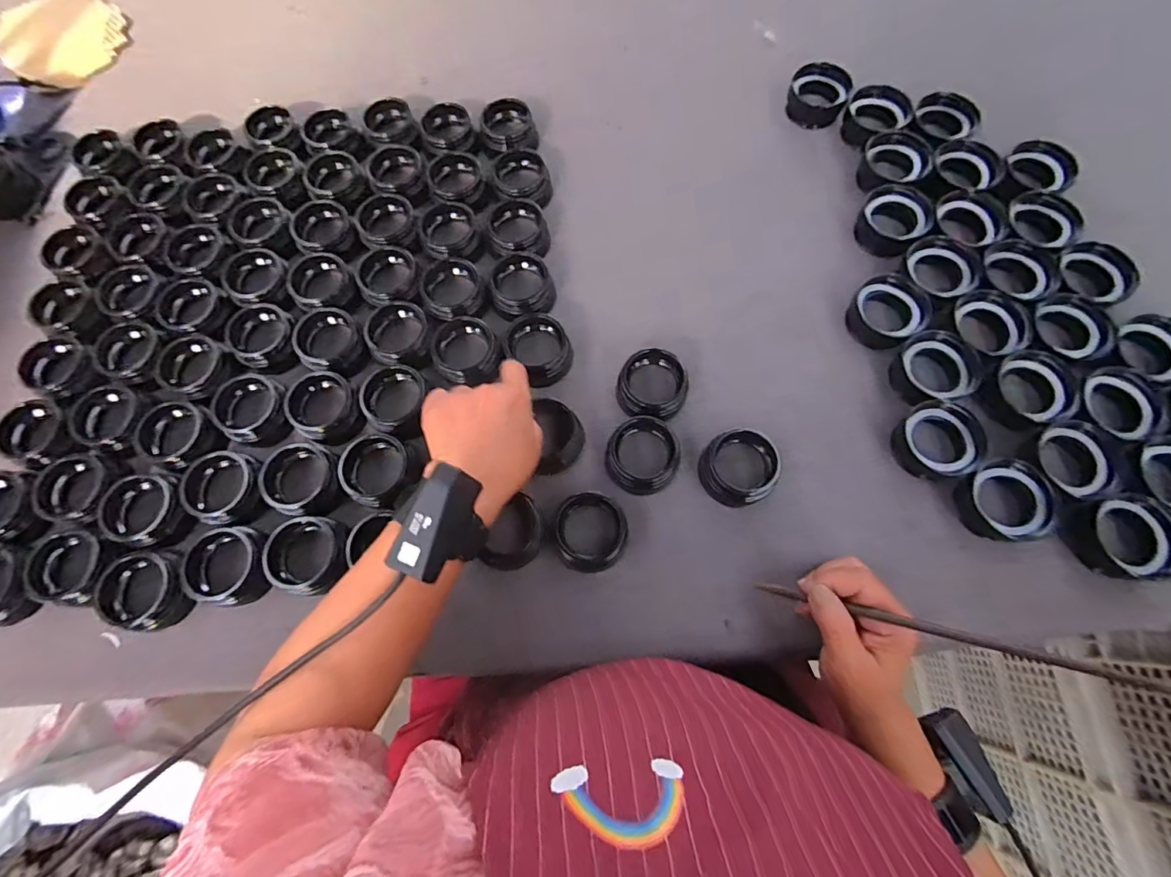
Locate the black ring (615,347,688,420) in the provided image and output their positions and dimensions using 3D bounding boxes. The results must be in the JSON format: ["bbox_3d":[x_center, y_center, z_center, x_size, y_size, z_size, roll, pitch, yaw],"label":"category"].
[{"bbox_3d":[0.065,-0.052,0.476,0.065,0.039,0.056,15,72,7],"label":"black ring"}]

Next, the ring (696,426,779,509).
[{"bbox_3d":[0.134,0.025,0.440,0.063,0.028,0.062,-1,71,2],"label":"ring"}]

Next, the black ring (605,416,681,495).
[{"bbox_3d":[0.053,0.015,0.460,0.065,0.031,0.067,-1,71,2],"label":"black ring"}]

